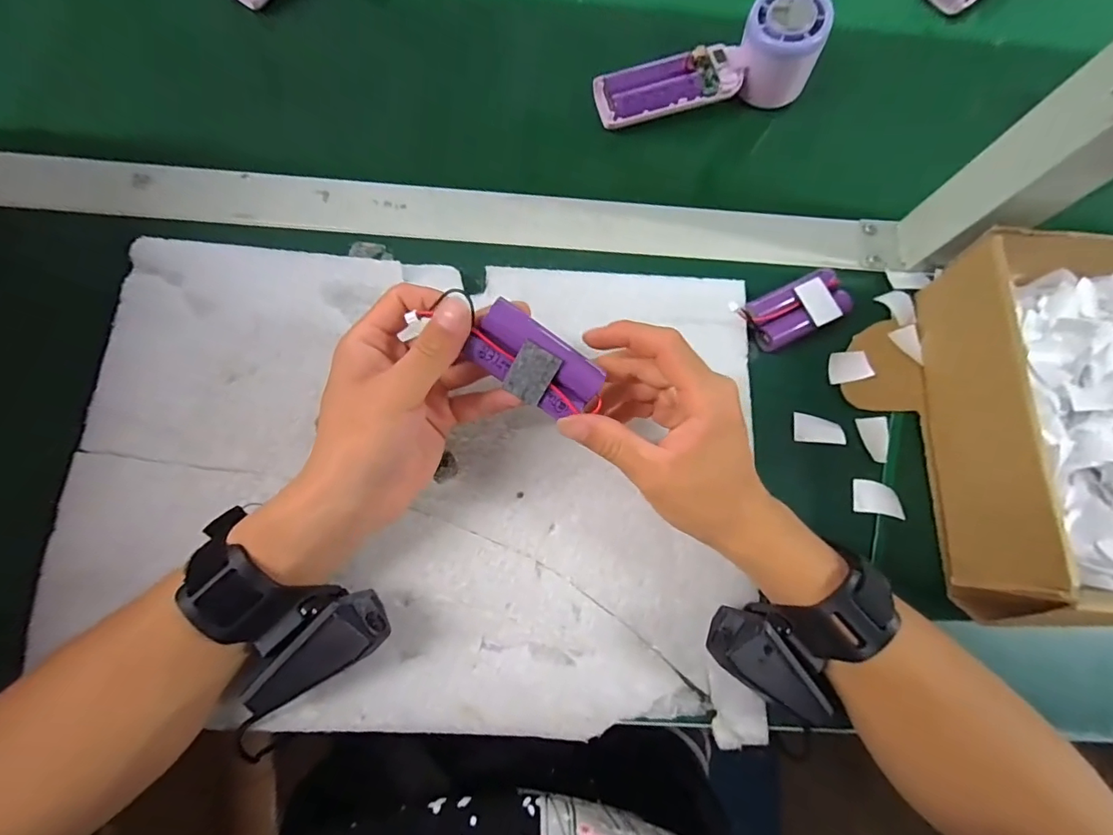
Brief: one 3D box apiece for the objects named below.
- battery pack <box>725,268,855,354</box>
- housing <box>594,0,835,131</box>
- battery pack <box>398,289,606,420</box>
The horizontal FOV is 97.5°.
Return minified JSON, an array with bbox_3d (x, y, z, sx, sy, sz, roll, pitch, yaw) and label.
[{"bbox_3d":[0.161,-0.072,0.333,0.076,0.018,0.038,-21,78,-6],"label":"battery pack"},{"bbox_3d":[0.111,-0.264,0.362,0.159,0.056,0.049,-13,78,-5],"label":"housing"},{"bbox_3d":[-0.008,-0.029,0.246,0.067,0.022,0.035,35,115,-6],"label":"battery pack"}]

